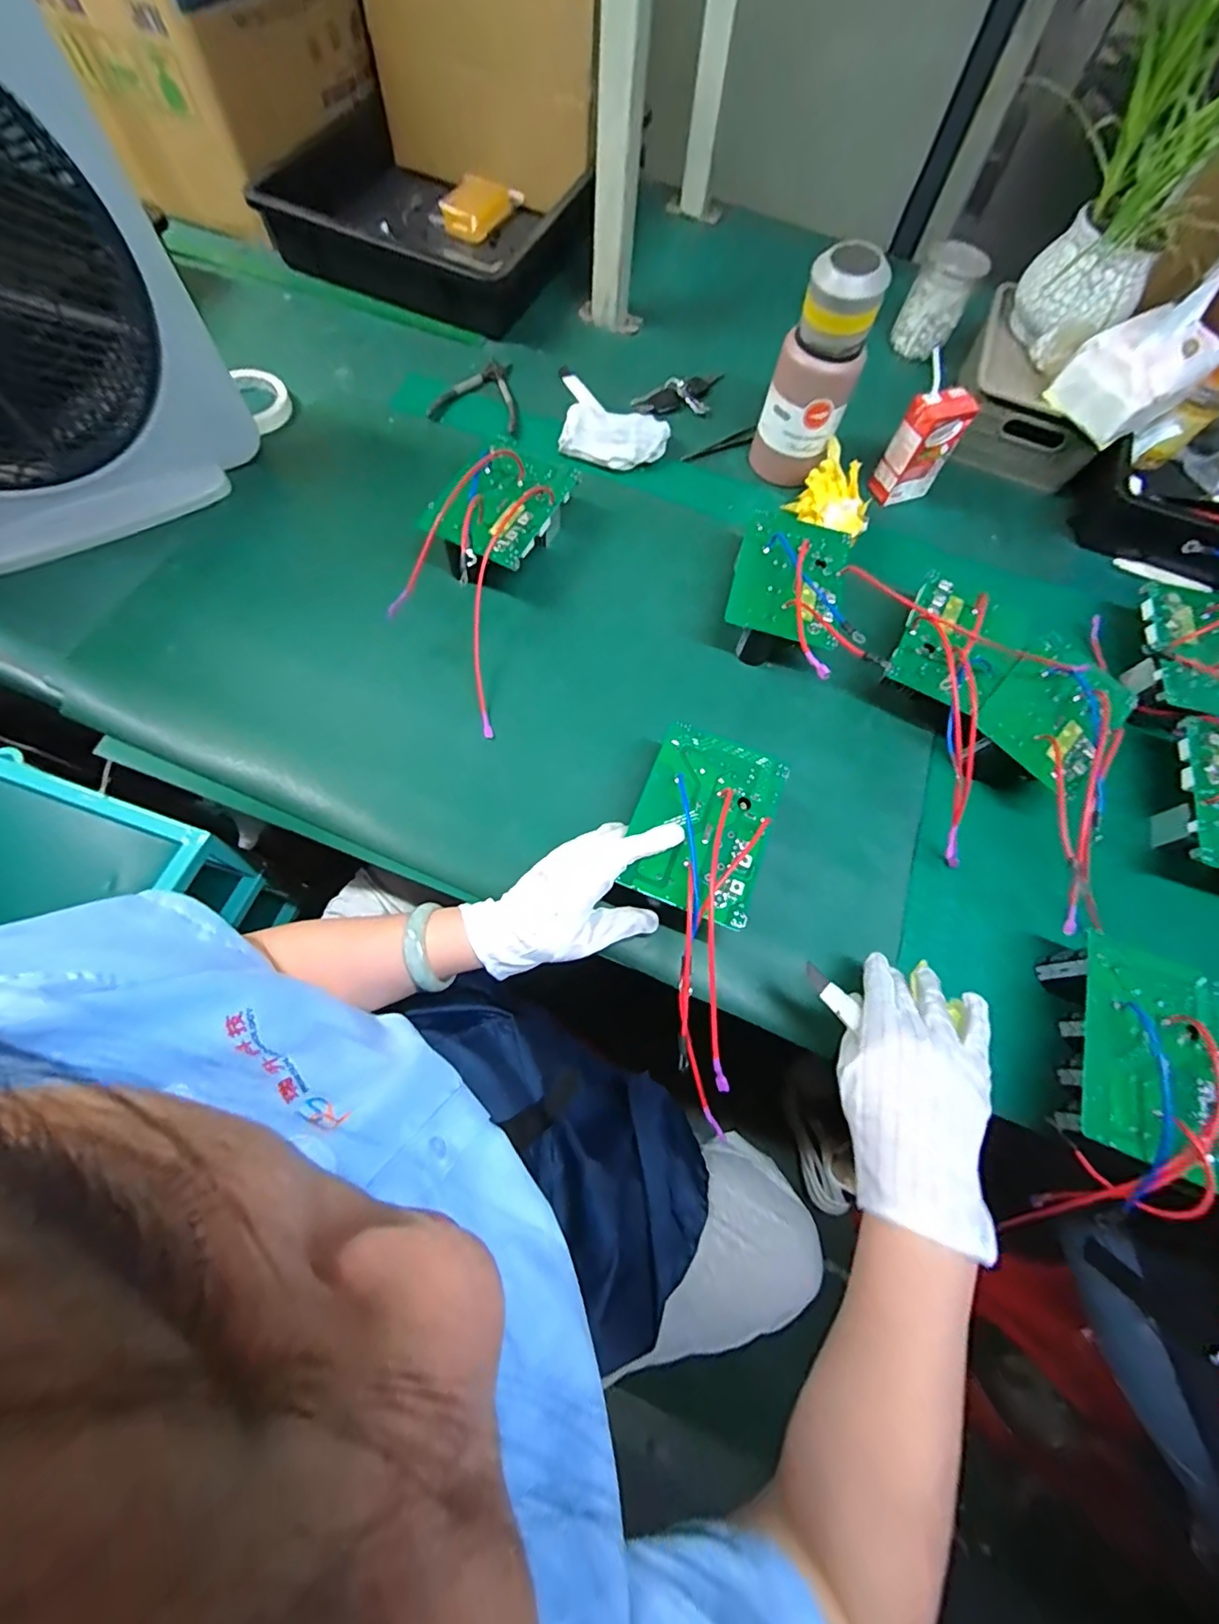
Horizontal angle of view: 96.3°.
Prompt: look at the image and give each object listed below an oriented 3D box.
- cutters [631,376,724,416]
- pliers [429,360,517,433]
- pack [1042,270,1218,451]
[{"bbox_3d":[0.099,-0.553,0.726,0.135,0.019,0.064,-19,72,-9],"label":"cutters"},{"bbox_3d":[-0.174,-0.532,0.693,0.103,0.009,0.147,-6,70,-4],"label":"pliers"},{"bbox_3d":[0.588,-0.494,0.592,0.134,0.103,0.098,-28,73,-14],"label":"pack"}]

